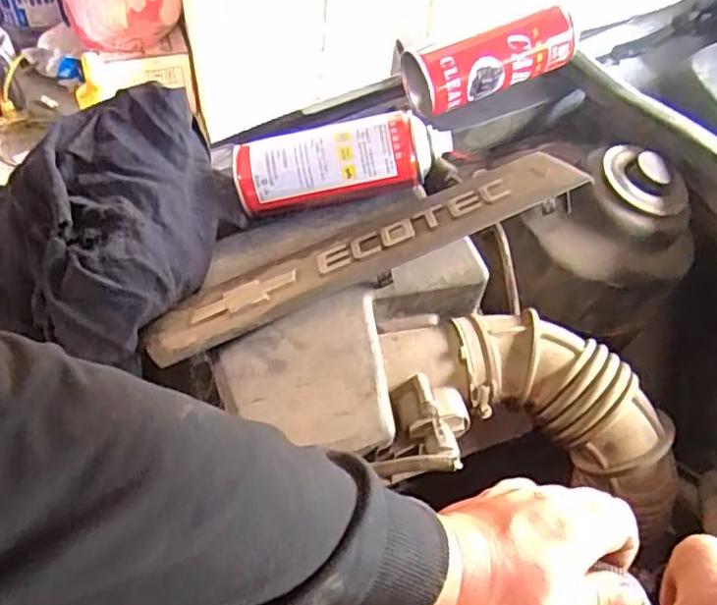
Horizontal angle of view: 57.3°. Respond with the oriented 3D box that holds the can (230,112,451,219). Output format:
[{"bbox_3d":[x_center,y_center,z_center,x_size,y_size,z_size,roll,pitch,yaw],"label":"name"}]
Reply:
[{"bbox_3d":[-0.013,-0.121,0.564,0.185,0.055,0.052,-10,54,5],"label":"can"}]

